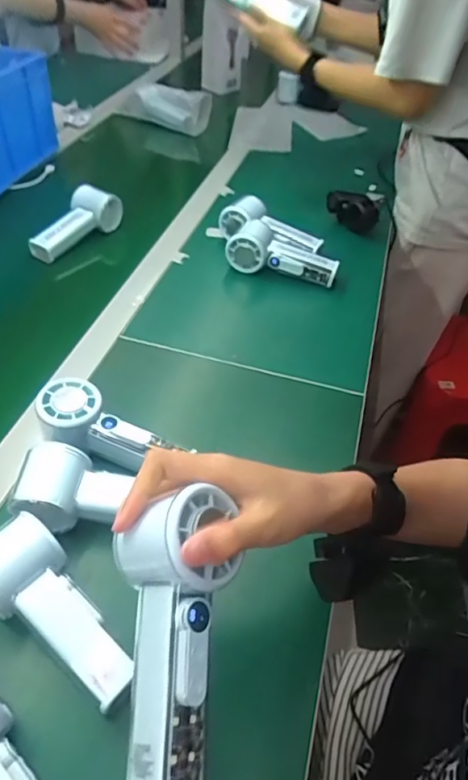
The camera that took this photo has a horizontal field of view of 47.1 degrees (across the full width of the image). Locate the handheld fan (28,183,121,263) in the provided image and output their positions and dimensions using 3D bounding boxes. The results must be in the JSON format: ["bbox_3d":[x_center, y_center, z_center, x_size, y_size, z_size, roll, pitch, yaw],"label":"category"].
[{"bbox_3d":[-0.233,-0.248,0.785,0.047,0.065,0.147,28,50,23],"label":"handheld fan"}]

